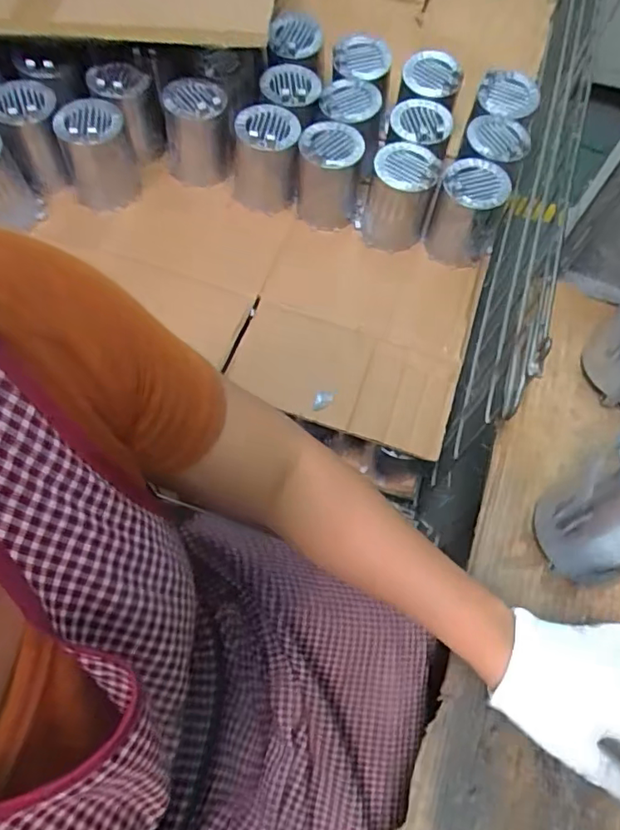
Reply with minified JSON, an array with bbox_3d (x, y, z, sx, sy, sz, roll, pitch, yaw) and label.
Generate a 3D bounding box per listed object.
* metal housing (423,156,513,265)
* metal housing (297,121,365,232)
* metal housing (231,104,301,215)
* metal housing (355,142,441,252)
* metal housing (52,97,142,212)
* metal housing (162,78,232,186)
[{"bbox_3d":[0.217,-0.278,0.769,0.090,0.115,0.081,19,65,6],"label":"metal housing"},{"bbox_3d":[0.026,-0.338,0.797,0.081,0.125,0.093,8,65,0],"label":"metal housing"},{"bbox_3d":[-0.065,-0.359,0.803,0.093,0.136,0.084,1,65,-3],"label":"metal housing"},{"bbox_3d":[0.118,-0.305,0.780,0.097,0.117,0.086,13,65,3],"label":"metal housing"},{"bbox_3d":[-0.290,-0.358,0.769,0.088,0.112,0.088,-11,66,-8],"label":"metal housing"},{"bbox_3d":[-0.161,-0.395,0.796,0.094,0.110,0.109,-6,65,-6],"label":"metal housing"}]

